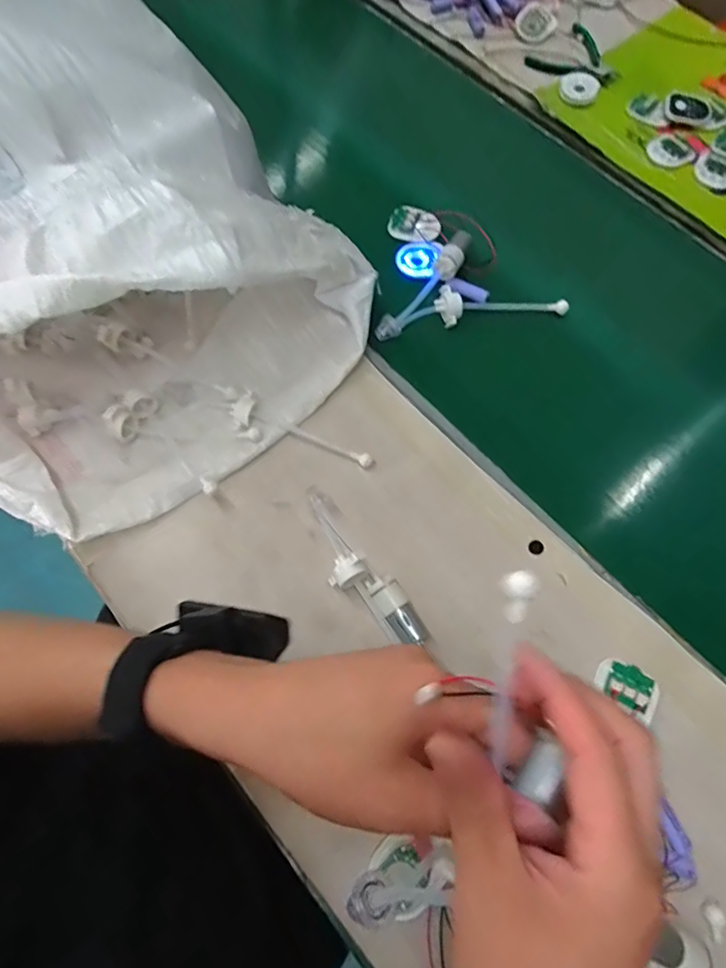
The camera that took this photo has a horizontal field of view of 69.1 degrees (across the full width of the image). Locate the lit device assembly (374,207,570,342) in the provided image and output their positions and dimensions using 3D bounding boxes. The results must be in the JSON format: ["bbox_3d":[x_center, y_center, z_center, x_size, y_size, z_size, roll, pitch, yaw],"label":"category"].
[{"bbox_3d":[0.103,-0.254,0.598,0.211,0.053,0.182,-10,70,-4],"label":"lit device assembly"}]

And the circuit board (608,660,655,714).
[{"bbox_3d":[0.213,0.161,0.420,0.033,0.007,0.032,22,65,10],"label":"circuit board"}]

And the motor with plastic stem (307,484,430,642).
[{"bbox_3d":[-0.006,0.071,0.443,0.041,0.028,0.158,-35,74,-12],"label":"motor with plastic stem"}]

